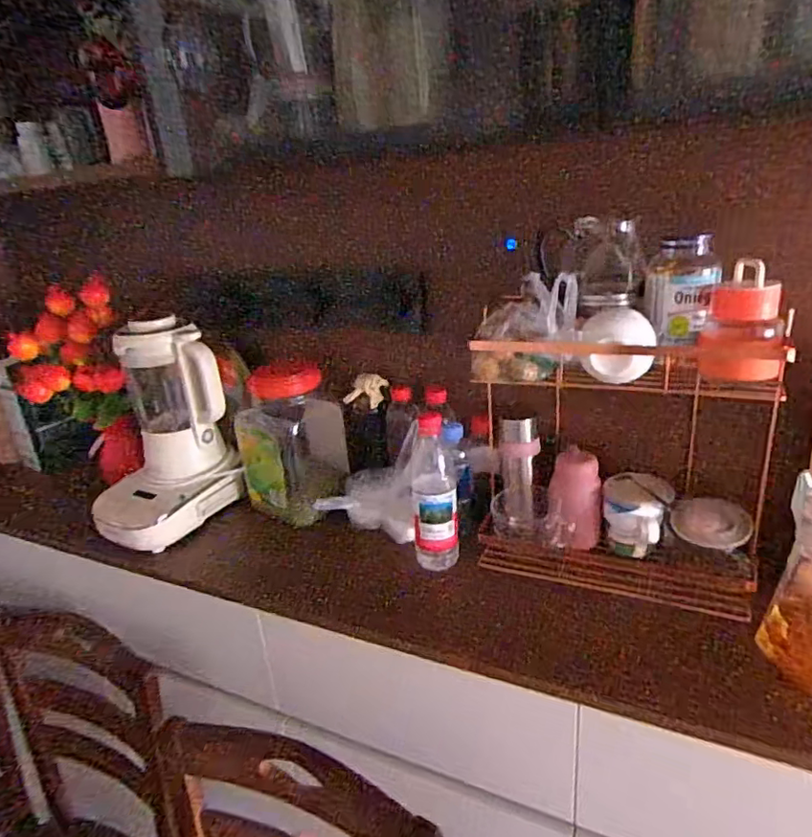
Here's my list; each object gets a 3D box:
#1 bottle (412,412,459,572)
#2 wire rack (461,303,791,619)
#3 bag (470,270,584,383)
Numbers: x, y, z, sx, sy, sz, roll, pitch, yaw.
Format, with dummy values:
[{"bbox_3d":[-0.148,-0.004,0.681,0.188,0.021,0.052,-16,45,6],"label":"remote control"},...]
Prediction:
[{"bbox_3d":[0.039,0.107,0.811,0.063,0.222,0.070,-5,22,0],"label":"bottle"},{"bbox_3d":[0.278,0.063,0.761,0.350,0.358,0.162,2,23,15],"label":"wire rack"},{"bbox_3d":[0.154,-0.117,0.712,0.131,0.111,0.108,5,24,23],"label":"bag"}]

